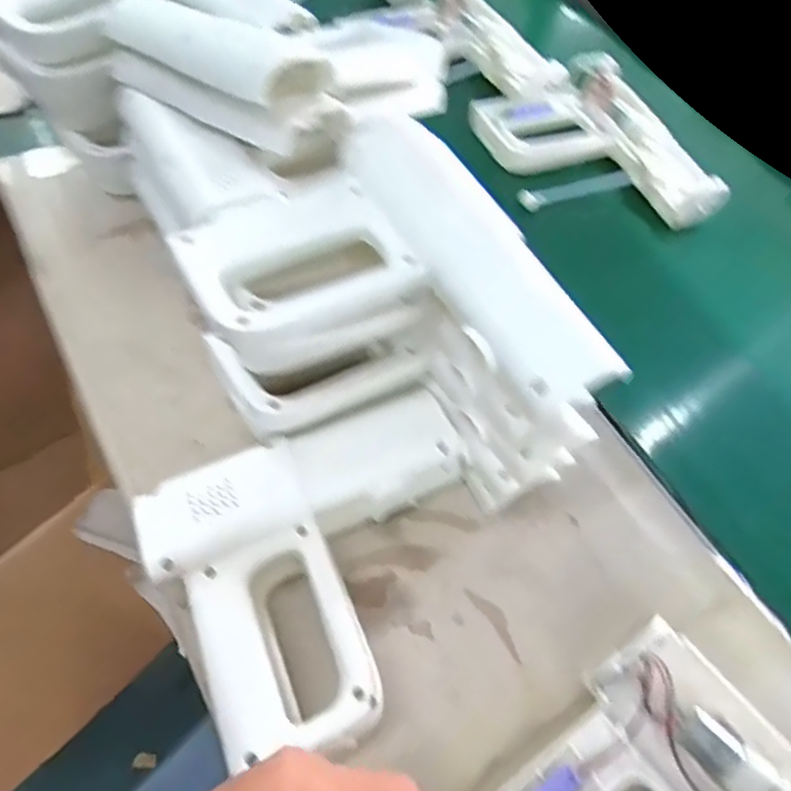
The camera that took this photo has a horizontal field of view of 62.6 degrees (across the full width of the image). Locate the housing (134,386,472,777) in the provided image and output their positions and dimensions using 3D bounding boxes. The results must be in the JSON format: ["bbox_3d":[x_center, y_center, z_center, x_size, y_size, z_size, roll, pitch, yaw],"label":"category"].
[{"bbox_3d":[-0.032,0.106,0.411,0.204,0.067,0.171,-25,64,-17],"label":"housing"}]

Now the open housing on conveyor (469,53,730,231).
[{"bbox_3d":[0.205,-0.247,0.667,0.180,0.059,0.222,-22,63,-16],"label":"open housing on conveyor"}]

